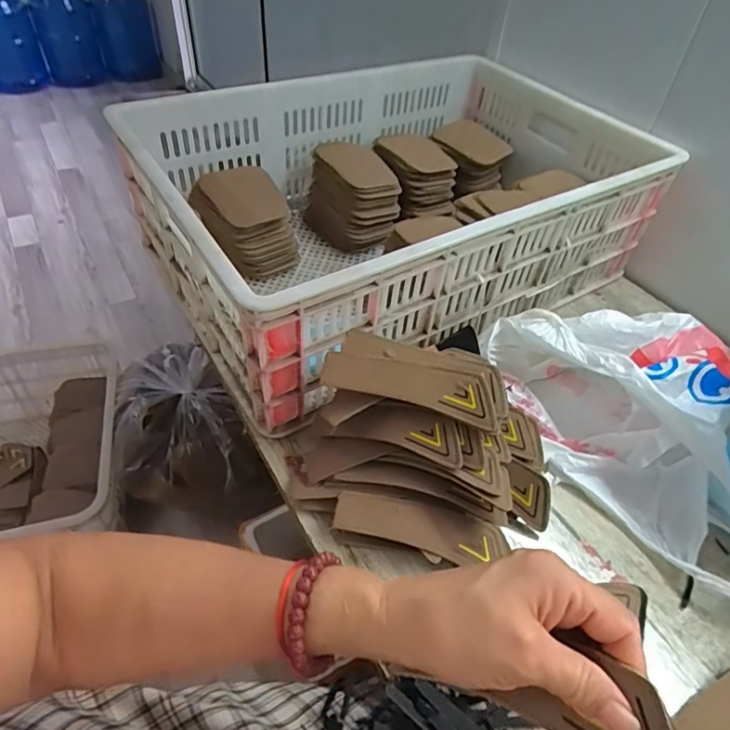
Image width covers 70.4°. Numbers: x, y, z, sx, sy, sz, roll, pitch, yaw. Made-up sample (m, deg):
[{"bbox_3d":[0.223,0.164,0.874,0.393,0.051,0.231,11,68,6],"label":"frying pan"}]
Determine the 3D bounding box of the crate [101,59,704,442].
[{"bbox_3d":[0.045,-0.232,0.706,0.629,0.188,0.444,-26,53,-27],"label":"crate"}]

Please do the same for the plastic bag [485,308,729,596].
[{"bbox_3d":[0.273,0.071,0.507,0.206,0.110,0.329,-6,46,-11],"label":"plastic bag"}]

